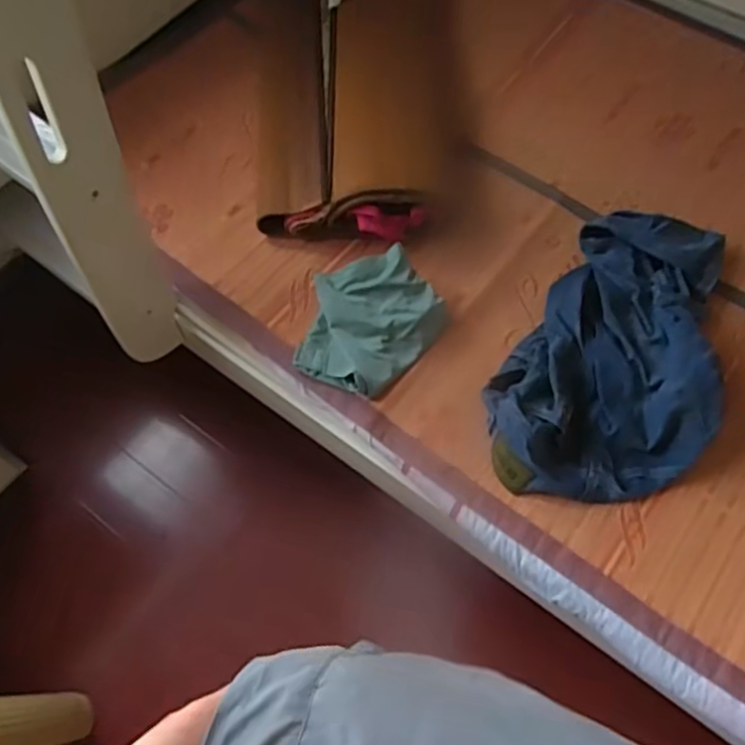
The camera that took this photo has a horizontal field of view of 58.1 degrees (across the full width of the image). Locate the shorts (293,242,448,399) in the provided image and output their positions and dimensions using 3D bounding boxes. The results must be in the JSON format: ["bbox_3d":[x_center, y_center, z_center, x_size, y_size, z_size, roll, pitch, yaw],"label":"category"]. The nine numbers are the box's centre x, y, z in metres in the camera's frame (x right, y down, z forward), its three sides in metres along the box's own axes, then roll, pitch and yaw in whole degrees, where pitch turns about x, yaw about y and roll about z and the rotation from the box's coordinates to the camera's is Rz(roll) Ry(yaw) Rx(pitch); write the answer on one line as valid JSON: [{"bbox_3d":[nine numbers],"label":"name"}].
[{"bbox_3d":[-0.016,-0.089,1.106,0.210,0.063,0.241,36,70,17],"label":"shorts"}]

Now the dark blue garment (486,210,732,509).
[{"bbox_3d":[0.403,-0.036,1.064,0.314,0.112,0.549,27,67,14],"label":"dark blue garment"}]

